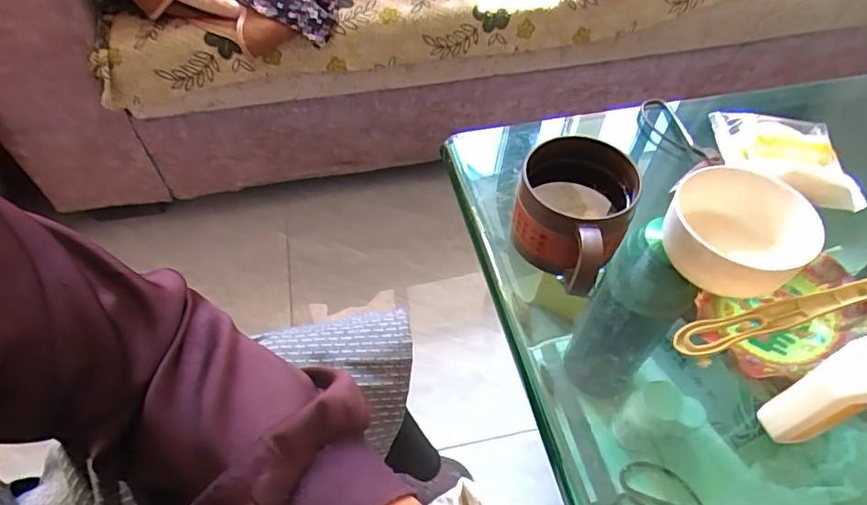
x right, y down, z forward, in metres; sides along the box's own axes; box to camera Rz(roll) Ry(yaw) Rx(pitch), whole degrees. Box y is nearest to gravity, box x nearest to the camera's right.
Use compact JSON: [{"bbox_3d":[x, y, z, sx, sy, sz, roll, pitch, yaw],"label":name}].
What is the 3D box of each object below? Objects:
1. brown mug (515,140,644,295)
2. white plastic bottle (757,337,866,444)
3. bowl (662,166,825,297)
[{"bbox_3d":[0.112,-0.029,0.435,0.089,0.075,0.114,20,56,15],"label":"brown mug"},{"bbox_3d":[0.252,0.085,0.325,0.044,0.109,0.031,-21,55,-15],"label":"white plastic bottle"},{"bbox_3d":[0.248,-0.008,0.442,0.103,0.069,0.100,0,53,0],"label":"bowl"}]

